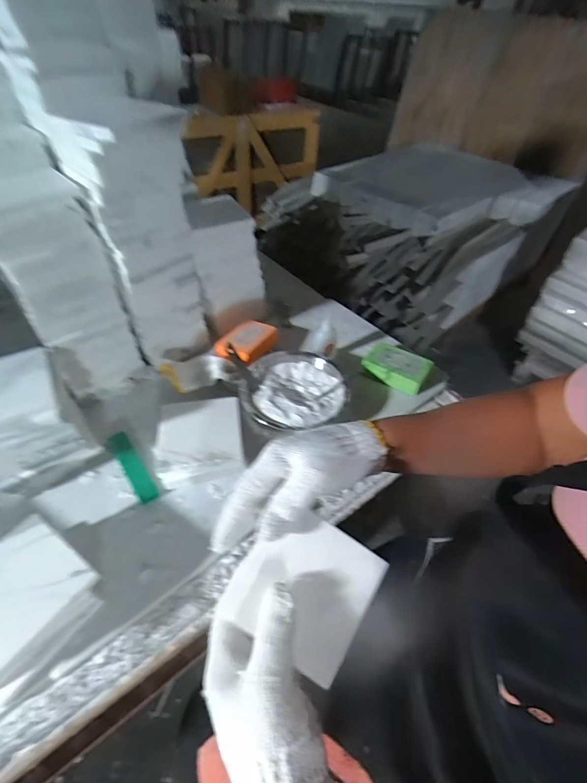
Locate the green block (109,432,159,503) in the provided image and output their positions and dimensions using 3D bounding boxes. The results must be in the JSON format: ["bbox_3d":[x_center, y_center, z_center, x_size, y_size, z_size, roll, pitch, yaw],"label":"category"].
[{"bbox_3d":[-0.205,0.094,0.477,0.021,0.010,0.111,-28,54,-28],"label":"green block"}]

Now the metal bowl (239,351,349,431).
[{"bbox_3d":[0.001,0.003,0.552,0.146,0.040,0.149,3,46,-3],"label":"metal bowl"}]

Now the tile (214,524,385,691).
[{"bbox_3d":[0.011,0.153,0.298,0.098,0.004,0.096,35,72,6],"label":"tile"}]

